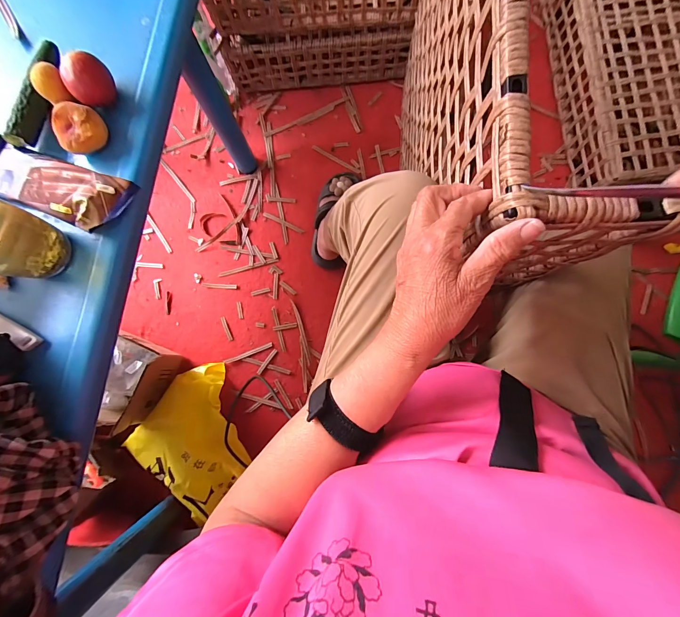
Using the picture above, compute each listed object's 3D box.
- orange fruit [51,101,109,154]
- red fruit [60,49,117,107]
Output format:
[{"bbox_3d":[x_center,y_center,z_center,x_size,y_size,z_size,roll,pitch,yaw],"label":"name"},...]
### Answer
[{"bbox_3d":[-0.308,-0.211,0.375,0.046,0.036,0.054,37,87,6],"label":"orange fruit"},{"bbox_3d":[-0.299,-0.272,0.382,0.048,0.050,0.045,-38,83,-2],"label":"red fruit"}]

